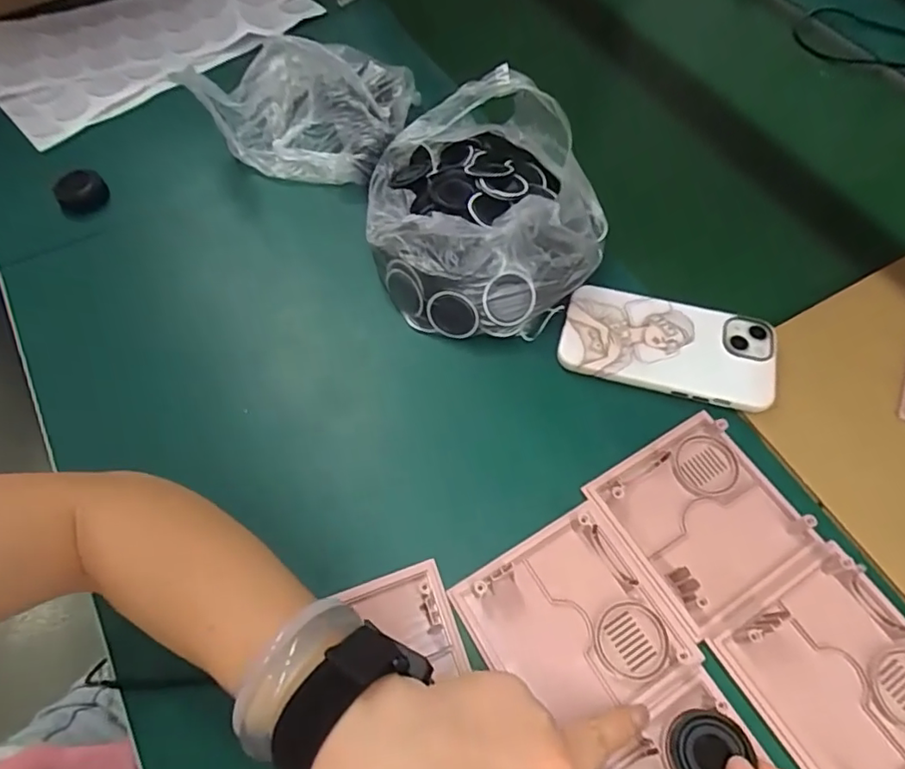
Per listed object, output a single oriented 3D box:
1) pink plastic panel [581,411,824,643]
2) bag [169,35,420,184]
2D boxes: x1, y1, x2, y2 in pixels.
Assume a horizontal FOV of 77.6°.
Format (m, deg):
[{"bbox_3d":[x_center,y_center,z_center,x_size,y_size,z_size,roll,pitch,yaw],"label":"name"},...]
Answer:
[{"bbox_3d":[0.158,0.081,0.351,0.107,0.024,0.107,-30,66,-12],"label":"pink plastic panel"},{"bbox_3d":[-0.128,-0.252,0.512,0.181,0.073,0.136,11,64,8],"label":"bag"}]

